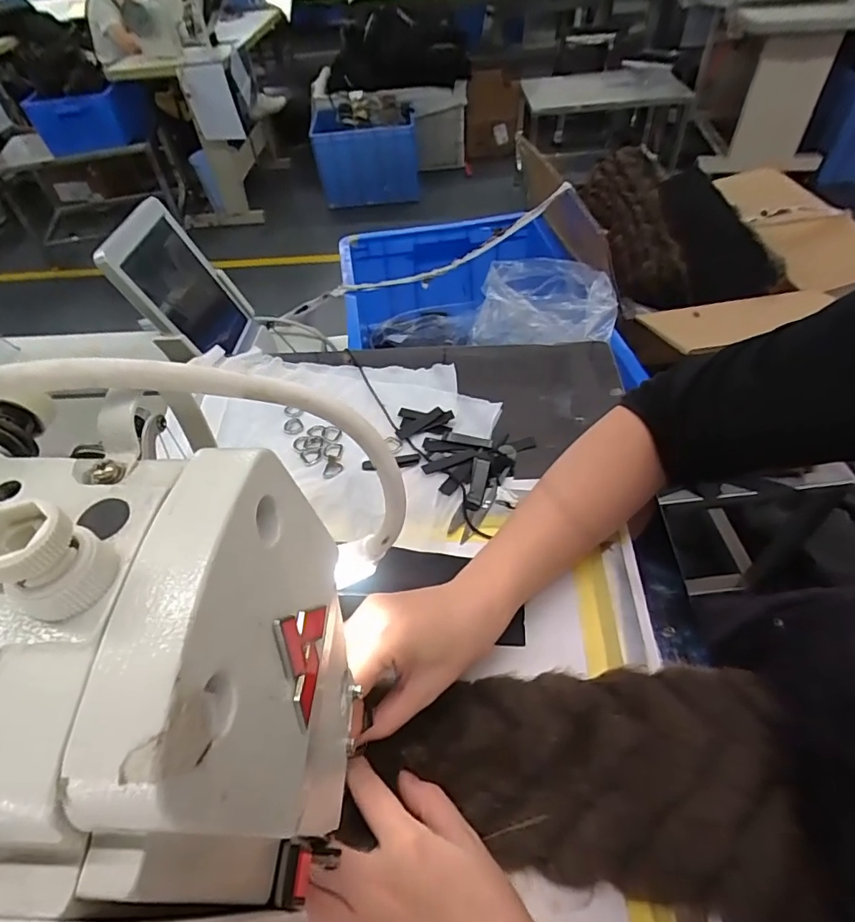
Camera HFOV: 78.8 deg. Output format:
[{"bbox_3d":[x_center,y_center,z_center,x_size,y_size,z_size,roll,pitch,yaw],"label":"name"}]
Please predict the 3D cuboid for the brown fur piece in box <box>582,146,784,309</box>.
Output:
[{"bbox_3d":[0.382,-0.366,0.824,0.218,0.109,0.305,-8,49,-1],"label":"brown fur piece in box"}]

